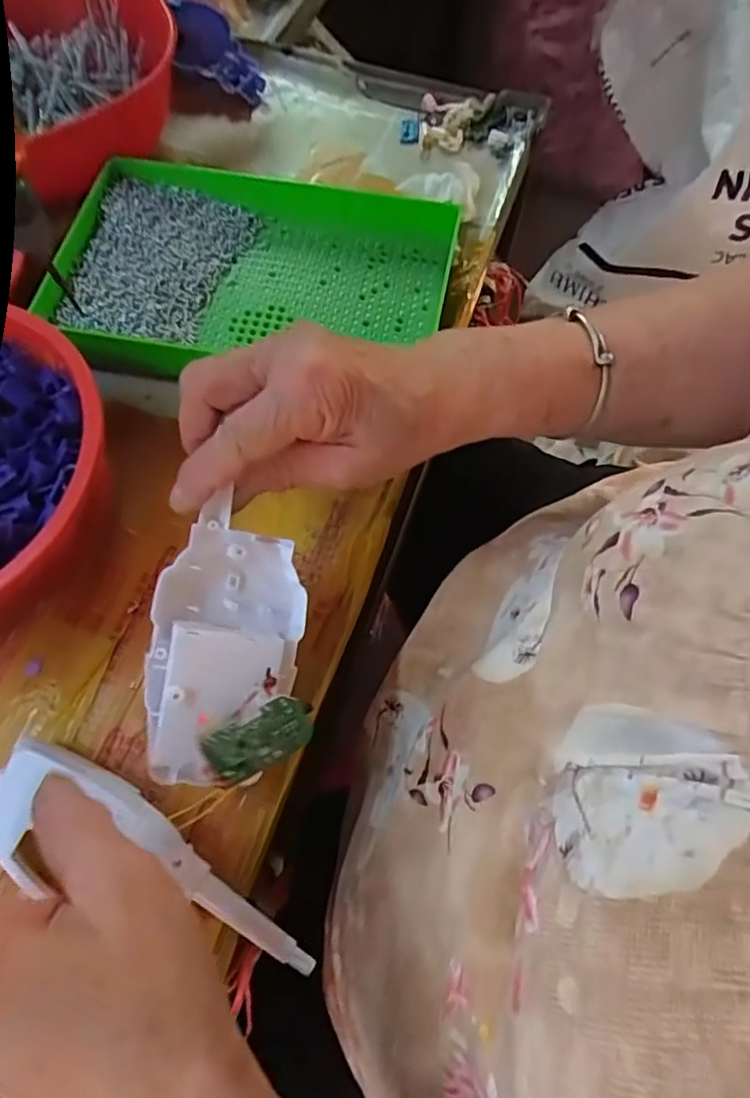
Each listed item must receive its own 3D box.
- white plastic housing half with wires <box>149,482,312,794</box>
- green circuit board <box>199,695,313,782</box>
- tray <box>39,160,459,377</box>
[{"bbox_3d":[-0.065,0.043,0.258,0.064,0.031,0.109,20,68,-16],"label":"white plastic housing half with wires"},{"bbox_3d":[-0.047,0.078,0.245,0.041,0.032,0.005,-27,35,-18],"label":"green circuit board"},{"bbox_3d":[-0.079,-0.172,0.379,0.242,0.034,0.149,8,67,3],"label":"tray"}]

